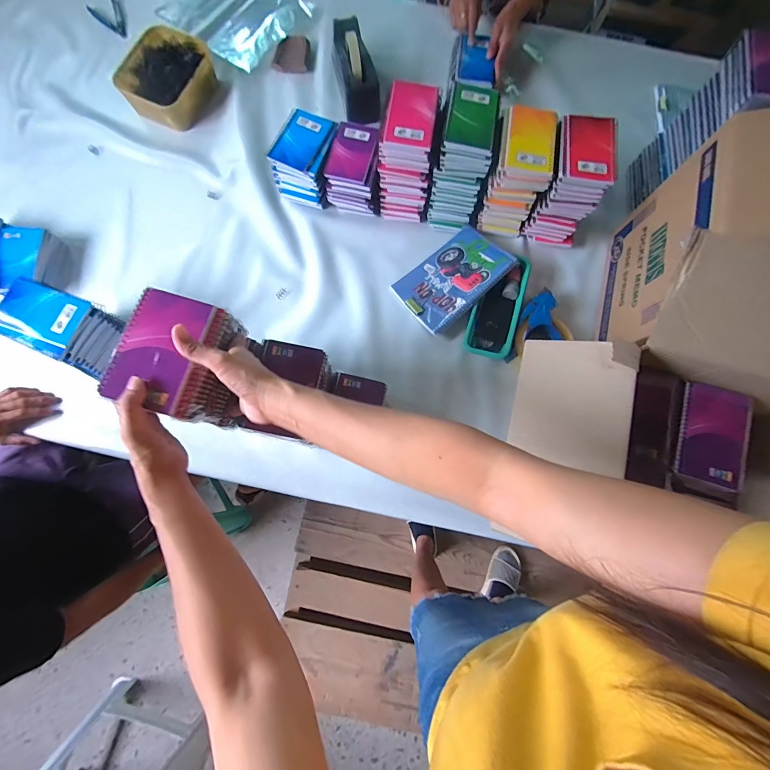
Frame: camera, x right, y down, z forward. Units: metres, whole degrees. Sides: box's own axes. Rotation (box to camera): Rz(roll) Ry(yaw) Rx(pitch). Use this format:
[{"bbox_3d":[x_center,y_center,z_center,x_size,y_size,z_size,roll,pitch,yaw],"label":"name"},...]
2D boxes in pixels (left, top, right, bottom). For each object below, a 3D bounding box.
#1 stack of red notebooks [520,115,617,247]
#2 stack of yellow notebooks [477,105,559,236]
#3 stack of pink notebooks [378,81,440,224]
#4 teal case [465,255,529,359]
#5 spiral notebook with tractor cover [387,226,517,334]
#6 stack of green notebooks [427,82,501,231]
[{"bbox_3d":[0.355,-0.384,0.713,0.106,0.198,0.127,14,78,4],"label":"stack of red notebooks"},{"bbox_3d":[0.250,-0.405,0.714,0.099,0.189,0.131,8,77,2],"label":"stack of yellow notebooks"},{"bbox_3d":[0.047,-0.445,0.719,0.100,0.211,0.130,9,77,2],"label":"stack of pink notebooks"},{"bbox_3d":[0.225,-0.155,0.737,0.089,0.046,0.214,18,78,4],"label":"teal case"},{"bbox_3d":[0.140,-0.224,0.750,0.216,0.018,0.151,-39,63,3],"label":"spiral notebook with tractor cover"},{"bbox_3d":[0.154,-0.435,0.719,0.099,0.202,0.149,14,78,4],"label":"stack of green notebooks"}]

